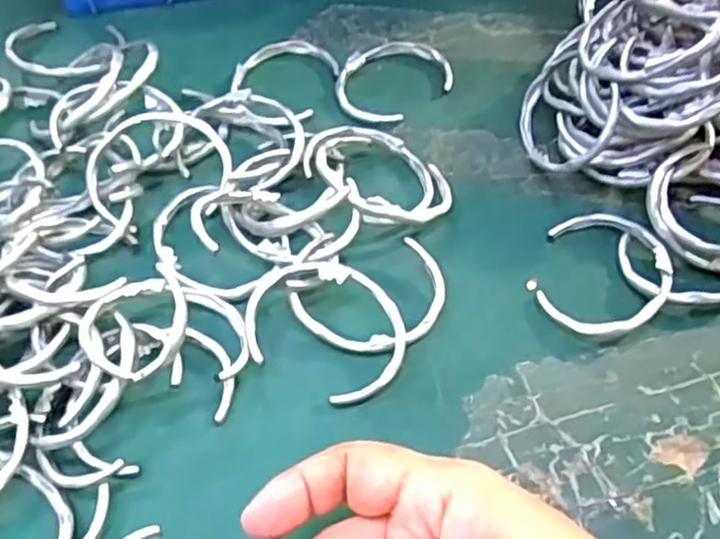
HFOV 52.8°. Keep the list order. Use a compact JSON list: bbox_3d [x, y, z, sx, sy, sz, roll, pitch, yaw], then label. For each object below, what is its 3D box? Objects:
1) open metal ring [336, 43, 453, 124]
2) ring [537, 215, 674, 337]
[{"bbox_3d":[0.017,-0.107,0.407,0.070,0.008,0.053,-39,62,-24],"label":"open metal ring"},{"bbox_3d":[0.108,0.003,0.321,0.052,0.015,0.067,14,56,11],"label":"ring"}]

